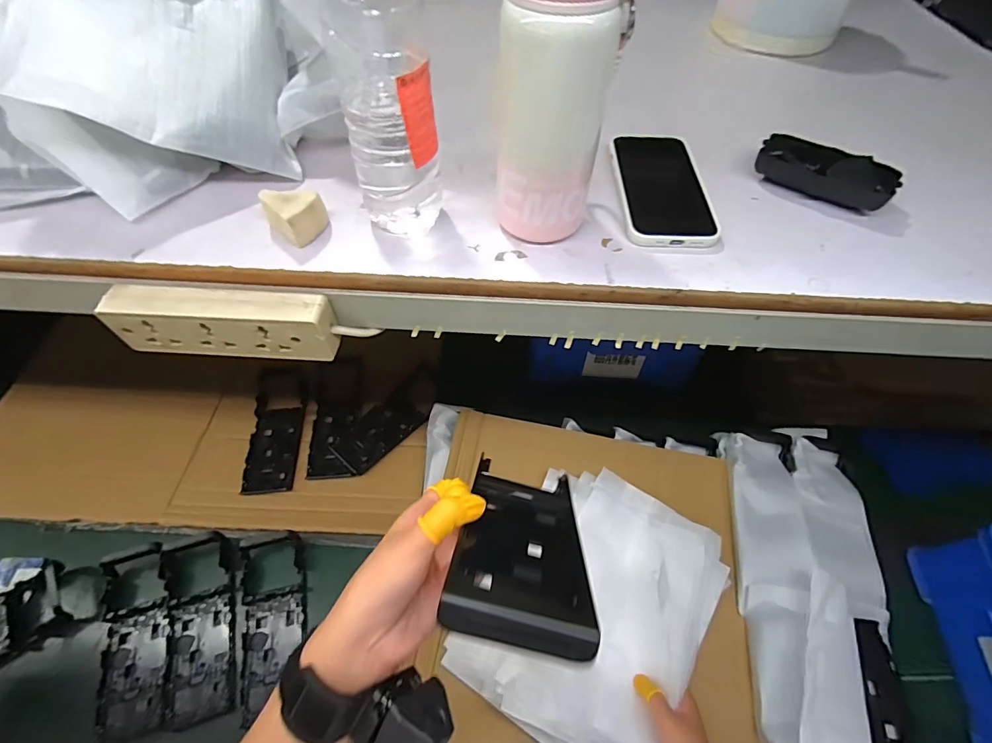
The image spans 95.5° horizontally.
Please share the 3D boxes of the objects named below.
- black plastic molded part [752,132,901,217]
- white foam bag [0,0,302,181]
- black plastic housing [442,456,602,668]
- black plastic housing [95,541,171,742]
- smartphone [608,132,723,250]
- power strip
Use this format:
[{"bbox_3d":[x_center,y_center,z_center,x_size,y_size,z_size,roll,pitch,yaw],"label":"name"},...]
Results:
[{"bbox_3d":[0.291,-0.175,0.402,0.108,0.030,0.050,36,62,22],"label":"black plastic molded part"},{"bbox_3d":[-0.294,-0.284,0.379,0.209,0.033,0.223,-2,71,-24],"label":"white foam bag"},{"bbox_3d":[0.019,0.105,0.294,0.076,0.016,0.173,7,11,4],"label":"black plastic housing"},{"bbox_3d":[-0.473,0.348,0.588,0.084,0.046,0.216,-12,69,-9],"label":"black plastic housing"},{"bbox_3d":[0.145,-0.164,0.398,0.074,0.010,0.150,1,55,0],"label":"smartphone"},{"bbox_3d":[-0.216,-0.038,0.361,0.168,0.053,0.028,3,55,2],"label":"power strip"}]

